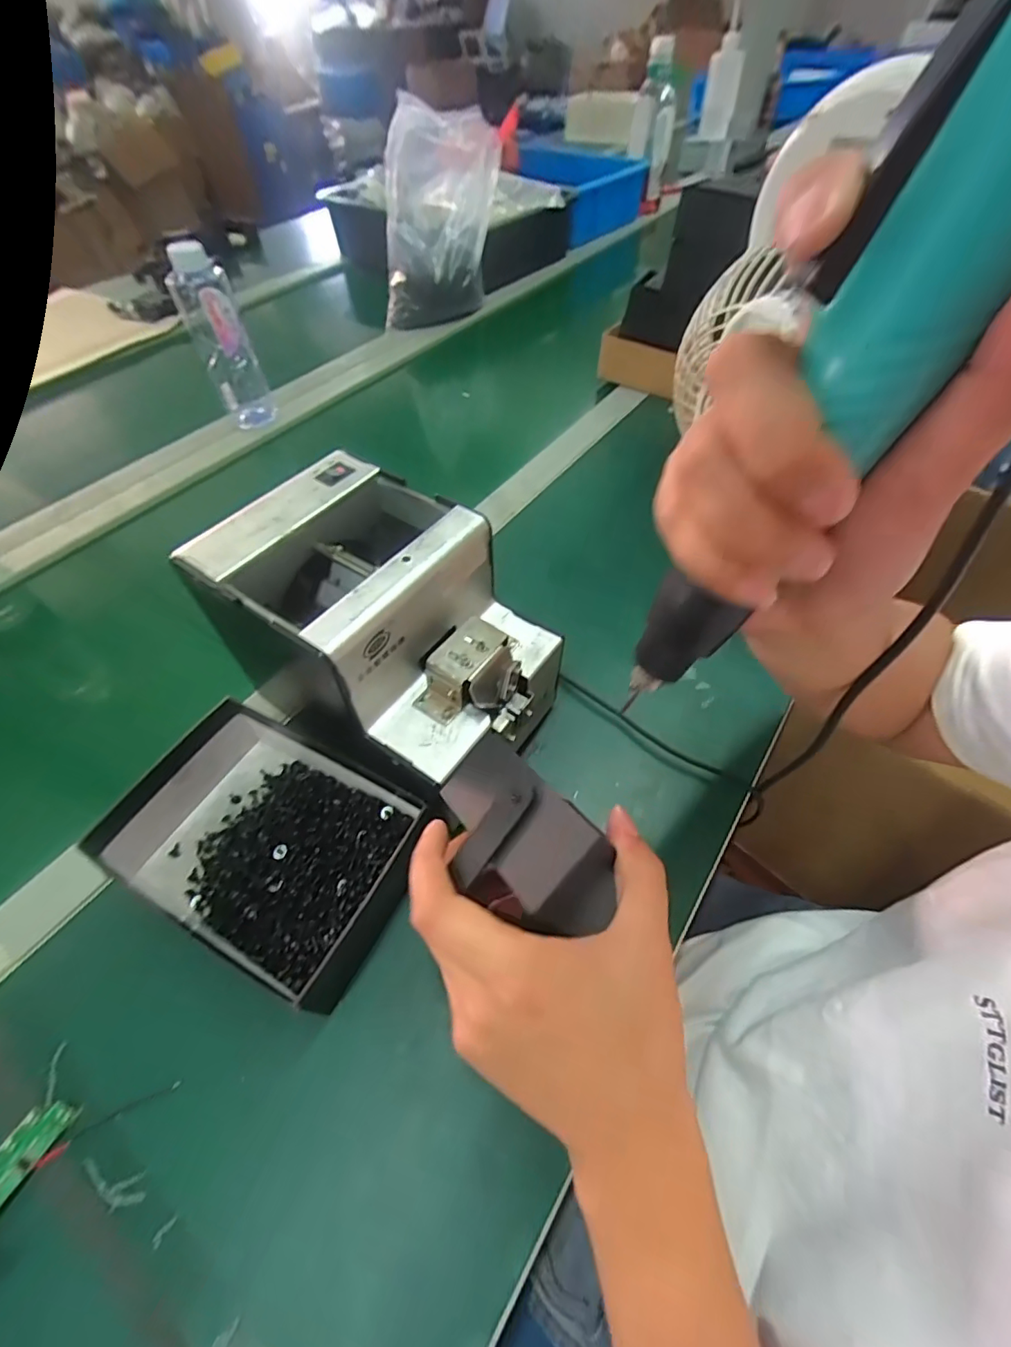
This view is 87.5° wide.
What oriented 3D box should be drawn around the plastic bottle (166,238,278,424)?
[{"bbox_3d":[-0.314,-0.367,0.593,0.060,0.175,0.050,-22,56,-14],"label":"plastic bottle"}]

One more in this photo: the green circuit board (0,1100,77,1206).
[{"bbox_3d":[-0.226,0.225,0.241,0.018,0.004,0.050,37,45,-2],"label":"green circuit board"}]

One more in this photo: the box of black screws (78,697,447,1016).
[{"bbox_3d":[-0.145,0.097,0.318,0.183,0.049,0.121,25,58,19],"label":"box of black screws"}]

